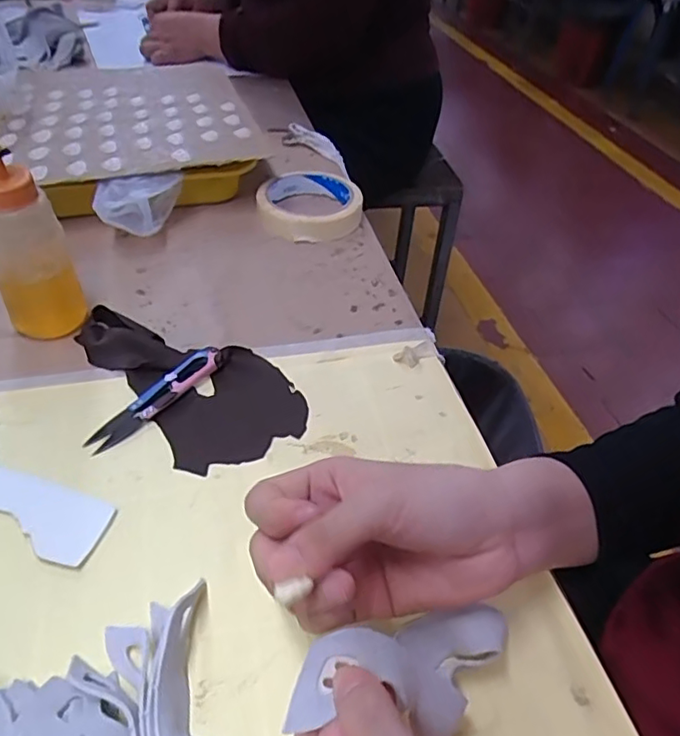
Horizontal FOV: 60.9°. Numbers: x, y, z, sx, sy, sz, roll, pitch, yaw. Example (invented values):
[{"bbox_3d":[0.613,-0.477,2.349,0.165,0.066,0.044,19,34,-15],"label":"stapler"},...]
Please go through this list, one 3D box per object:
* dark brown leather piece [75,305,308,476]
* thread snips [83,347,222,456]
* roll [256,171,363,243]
[{"bbox_3d":[-0.097,0.000,0.383,0.089,0.015,0.158,-29,53,-31],"label":"dark brown leather piece"},{"bbox_3d":[-0.116,0.017,0.365,0.020,0.013,0.097,32,49,25],"label":"thread snips"},{"bbox_3d":[-0.031,-0.152,0.547,0.091,0.026,0.092,3,44,-3],"label":"roll"}]

